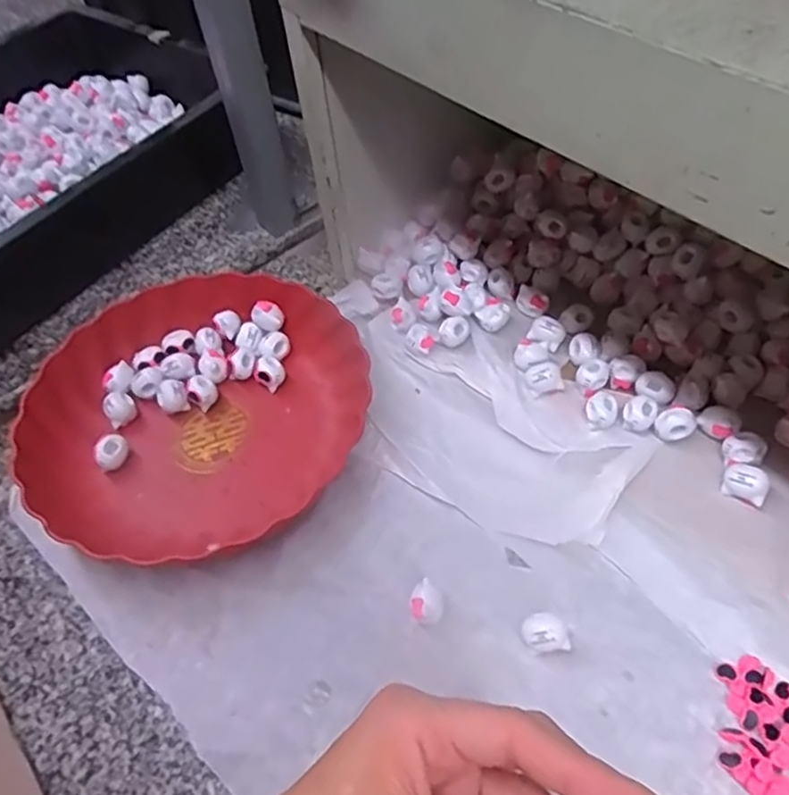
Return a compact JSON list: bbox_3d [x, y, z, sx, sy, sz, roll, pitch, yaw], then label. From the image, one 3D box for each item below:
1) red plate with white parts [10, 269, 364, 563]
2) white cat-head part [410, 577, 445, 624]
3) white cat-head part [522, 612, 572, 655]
[{"bbox_3d":[-0.143,0.007,0.489,0.236,0.053,0.223,-3,53,4],"label":"red plate with white parts"},{"bbox_3d":[0.020,0.126,0.402,0.020,0.020,0.021,-3,53,4],"label":"white cat-head part"},{"bbox_3d":[0.089,0.138,0.386,0.027,0.019,0.019,5,54,9],"label":"white cat-head part"}]

